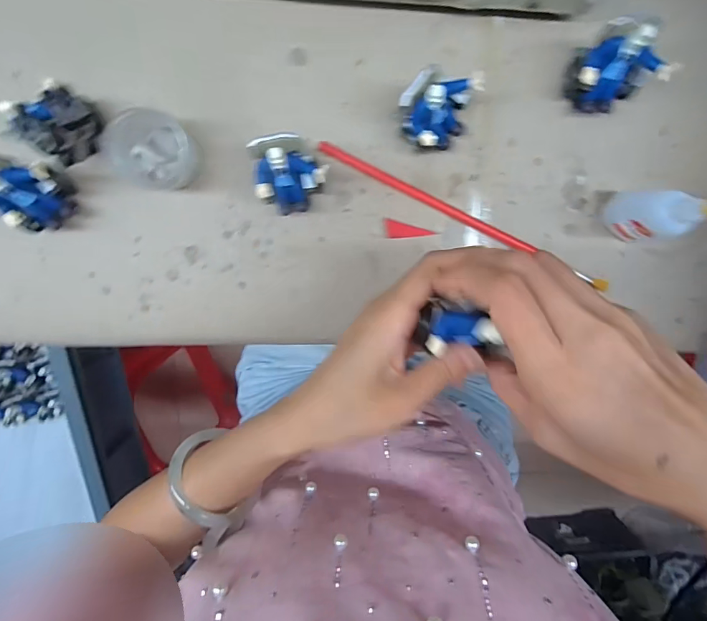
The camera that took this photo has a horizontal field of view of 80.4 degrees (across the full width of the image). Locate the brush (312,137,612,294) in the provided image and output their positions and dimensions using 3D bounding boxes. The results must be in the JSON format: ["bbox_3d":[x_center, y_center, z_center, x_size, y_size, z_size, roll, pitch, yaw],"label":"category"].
[{"bbox_3d":[0.092,-0.075,0.339,0.258,0.010,0.008,25,99,-5],"label":"brush"}]

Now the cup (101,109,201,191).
[{"bbox_3d":[-0.147,-0.119,0.313,0.061,0.044,0.051,19,99,-4],"label":"cup"}]

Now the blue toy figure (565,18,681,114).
[{"bbox_3d":[0.185,-0.171,0.299,0.052,0.060,0.046,42,97,-7],"label":"blue toy figure"}]

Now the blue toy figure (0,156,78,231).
[{"bbox_3d":[-0.238,-0.083,0.305,0.043,0.062,0.047,0,100,0],"label":"blue toy figure"}]

